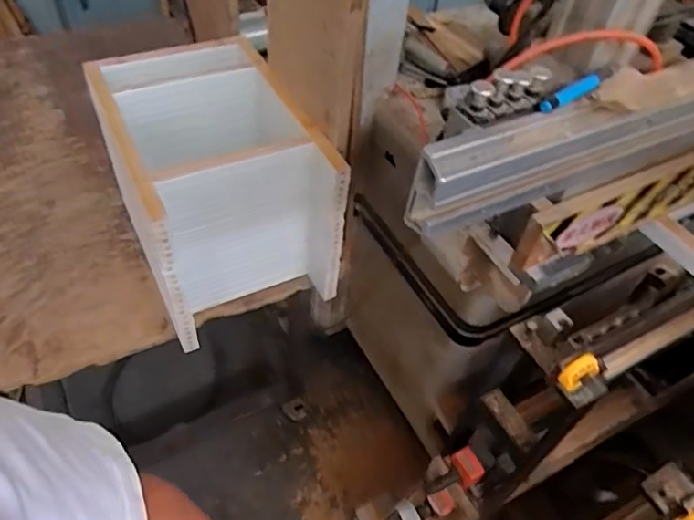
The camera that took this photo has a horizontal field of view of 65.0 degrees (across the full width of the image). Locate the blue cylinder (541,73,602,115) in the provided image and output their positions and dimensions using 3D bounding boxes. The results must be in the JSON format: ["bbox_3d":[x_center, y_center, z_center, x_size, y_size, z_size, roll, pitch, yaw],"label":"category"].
[{"bbox_3d":[0.193,-0.144,0.469,0.076,0.011,0.012,-31,58,-27],"label":"blue cylinder"}]

